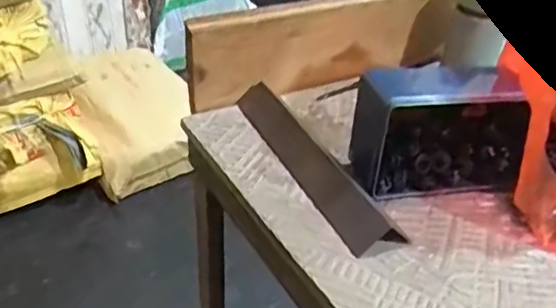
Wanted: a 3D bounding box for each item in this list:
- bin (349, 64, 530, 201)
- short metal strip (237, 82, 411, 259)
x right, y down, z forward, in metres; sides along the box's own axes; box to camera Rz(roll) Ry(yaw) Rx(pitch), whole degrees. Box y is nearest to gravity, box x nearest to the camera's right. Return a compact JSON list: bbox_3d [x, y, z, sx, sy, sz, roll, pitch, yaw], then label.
[{"bbox_3d":[0.145,-0.018,0.483,0.151,0.094,0.057,-2,35,-9],"label":"bin"},{"bbox_3d":[0.027,-0.001,0.508,0.042,0.025,0.240,-12,38,-22],"label":"short metal strip"}]

